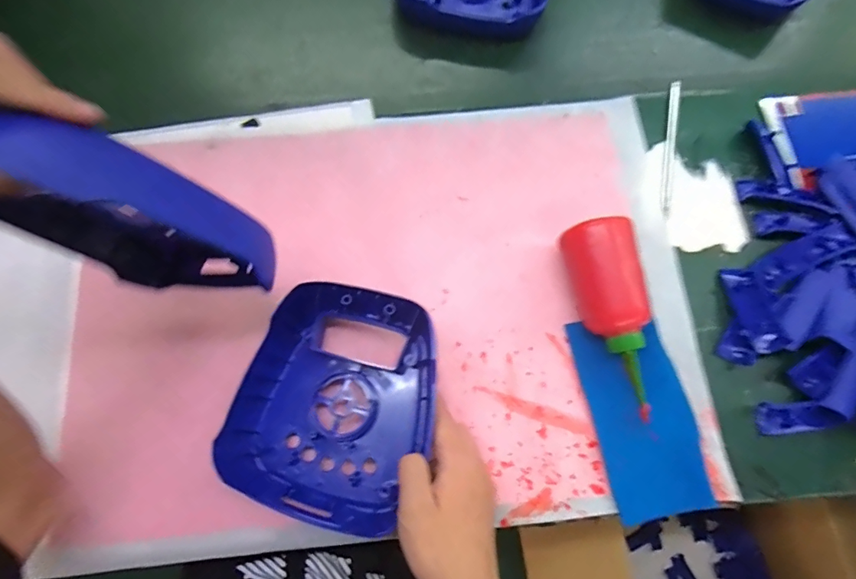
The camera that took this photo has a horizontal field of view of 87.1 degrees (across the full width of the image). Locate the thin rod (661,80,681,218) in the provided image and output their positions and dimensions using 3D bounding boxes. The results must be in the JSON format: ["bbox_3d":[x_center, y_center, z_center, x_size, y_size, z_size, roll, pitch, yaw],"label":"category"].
[{"bbox_3d":[0.256,-0.151,0.475,0.011,0.004,0.160,14,75,-2],"label":"thin rod"}]

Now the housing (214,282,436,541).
[{"bbox_3d":[-0.072,0.094,0.372,0.146,0.050,0.183,19,73,7],"label":"housing"}]

